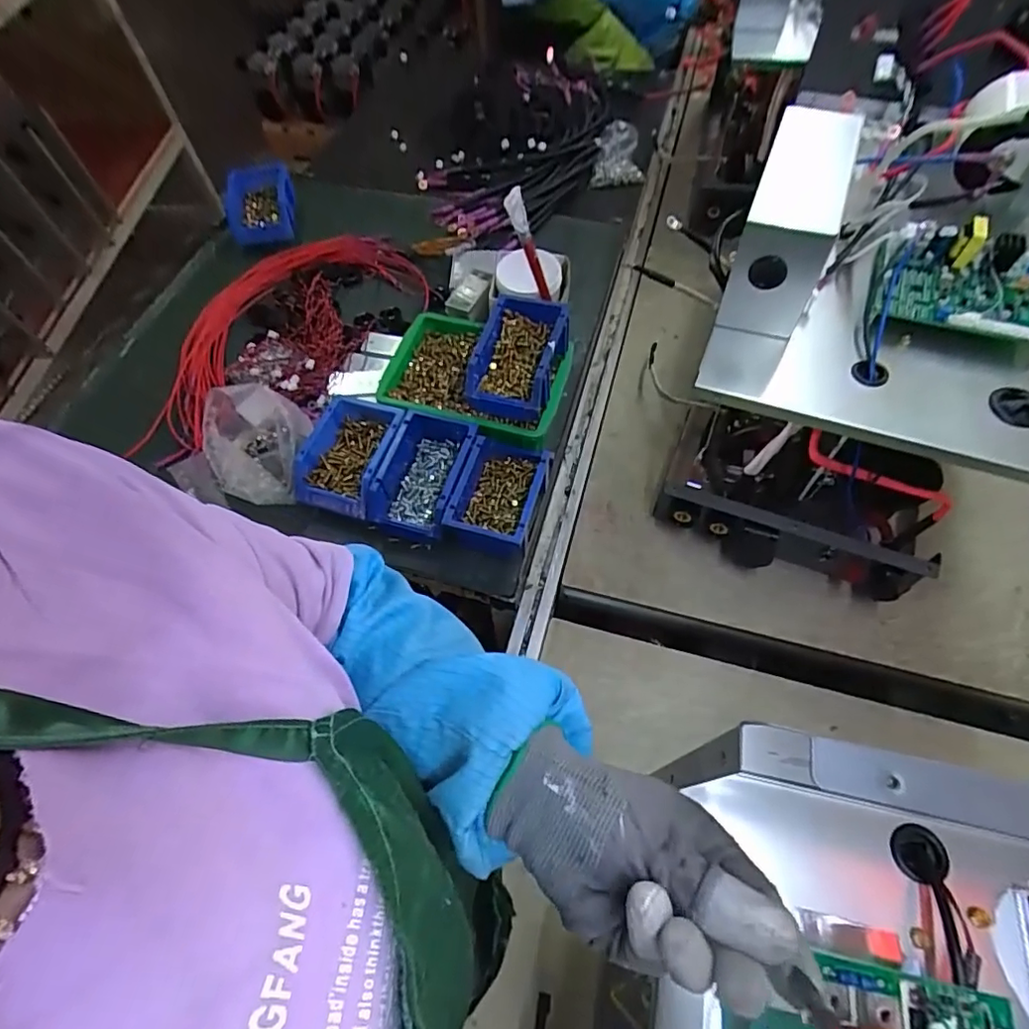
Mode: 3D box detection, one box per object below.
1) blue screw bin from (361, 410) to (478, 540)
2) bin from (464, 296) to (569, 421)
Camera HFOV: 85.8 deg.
[{"bbox_3d":[-0.124,-0.053,0.745,0.118,0.063,0.163,13,62,10],"label":"blue screw bin"},{"bbox_3d":[0.002,-0.214,0.767,0.118,0.072,0.165,15,62,11],"label":"bin"}]

